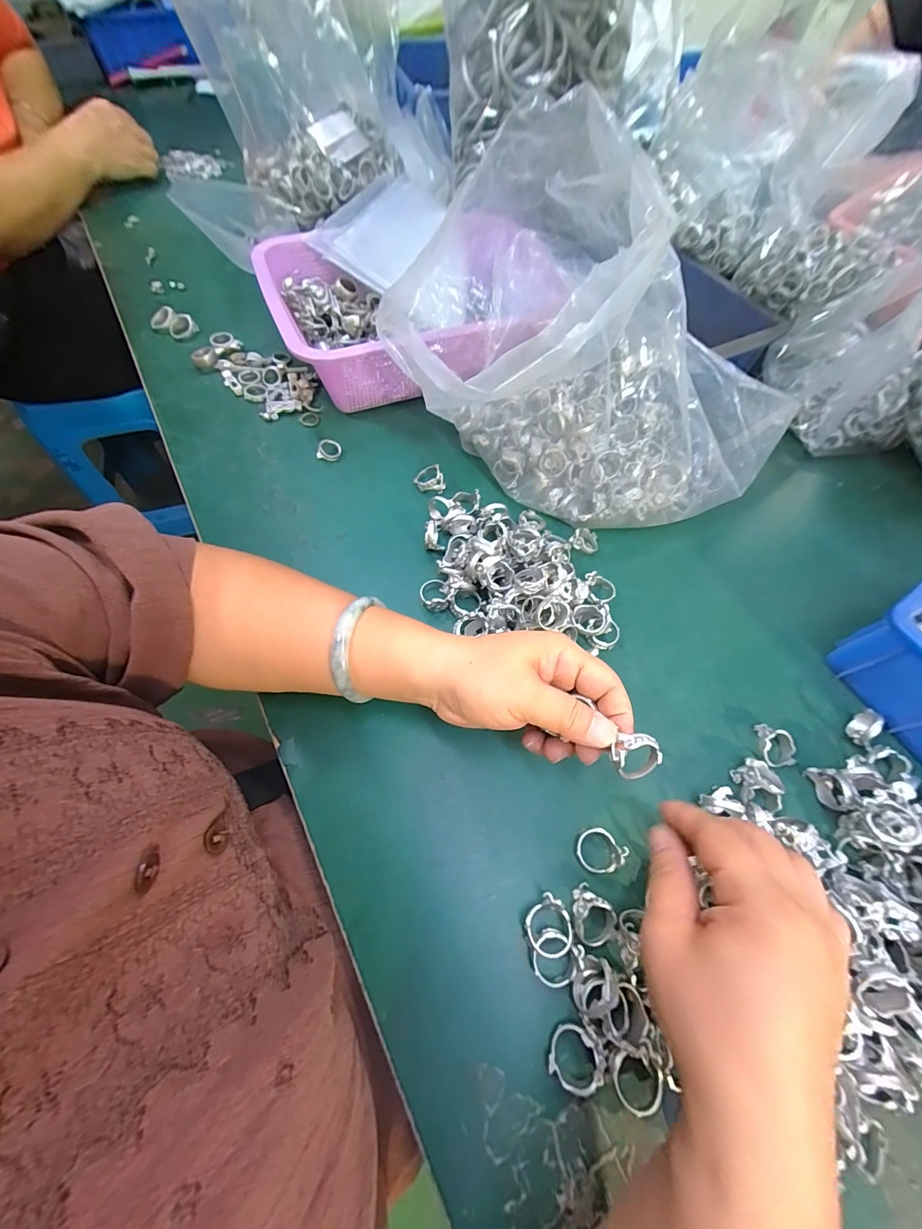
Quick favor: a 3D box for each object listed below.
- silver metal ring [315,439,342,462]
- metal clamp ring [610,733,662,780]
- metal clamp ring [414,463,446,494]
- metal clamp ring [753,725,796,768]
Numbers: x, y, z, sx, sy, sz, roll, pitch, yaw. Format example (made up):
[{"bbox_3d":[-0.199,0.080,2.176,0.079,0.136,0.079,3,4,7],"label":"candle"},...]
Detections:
[{"bbox_3d":[-0.130,-0.163,0.403,0.020,0.009,0.024,18,63,6],"label":"silver metal ring"},{"bbox_3d":[0.091,0.074,0.212,0.024,0.008,0.024,-1,106,-5],"label":"metal clamp ring"},{"bbox_3d":[-0.030,-0.130,0.389,0.026,0.012,0.028,1,63,-2],"label":"metal clamp ring"},{"bbox_3d":[0.221,0.092,0.288,0.025,0.016,0.030,-9,64,-7],"label":"metal clamp ring"}]

